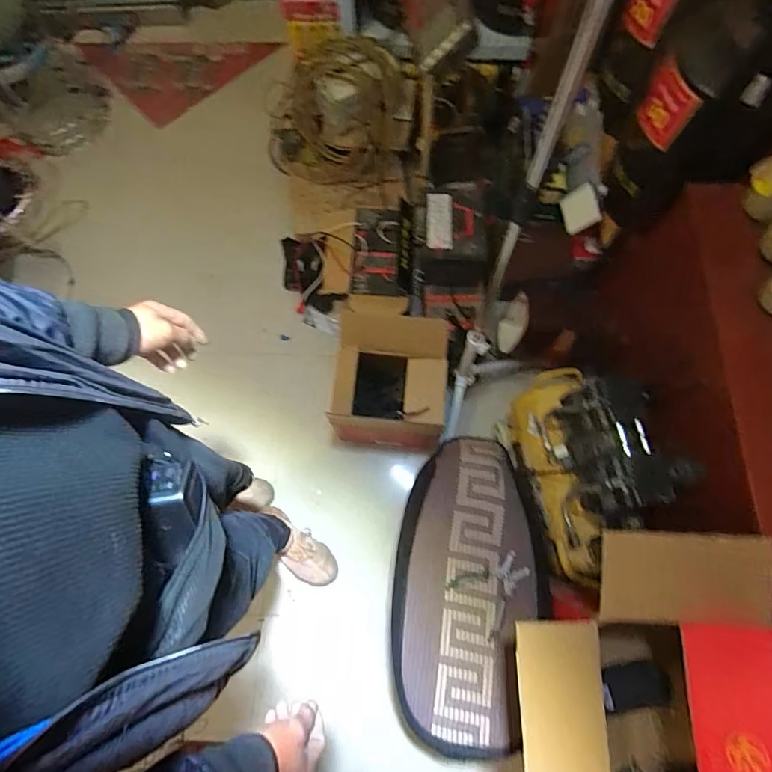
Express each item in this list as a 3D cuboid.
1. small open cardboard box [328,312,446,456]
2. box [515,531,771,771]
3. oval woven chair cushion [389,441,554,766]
[{"bbox_3d":[0.009,-0.004,1.286,0.301,0.298,0.318,7,73,4],"label":"small open cardboard box"},{"bbox_3d":[0.436,0.543,0.775,0.356,0.381,0.542,3,73,3],"label":"box"},{"bbox_3d":[0.181,0.414,0.976,0.313,0.119,0.612,7,73,4],"label":"oval woven chair cushion"}]

